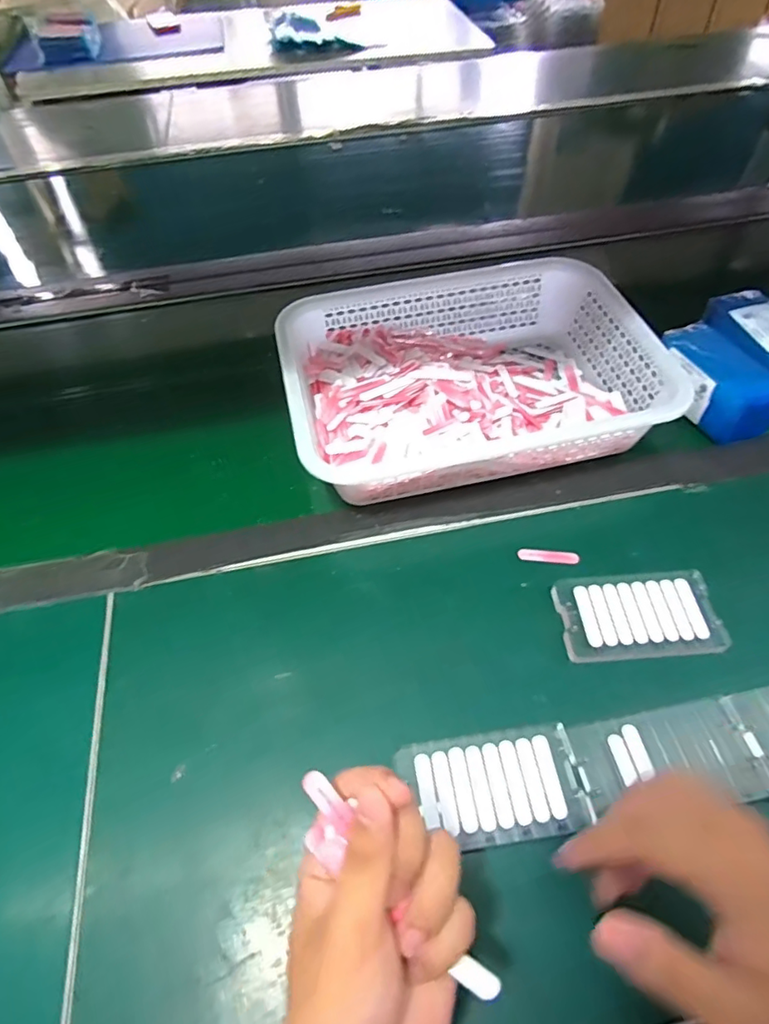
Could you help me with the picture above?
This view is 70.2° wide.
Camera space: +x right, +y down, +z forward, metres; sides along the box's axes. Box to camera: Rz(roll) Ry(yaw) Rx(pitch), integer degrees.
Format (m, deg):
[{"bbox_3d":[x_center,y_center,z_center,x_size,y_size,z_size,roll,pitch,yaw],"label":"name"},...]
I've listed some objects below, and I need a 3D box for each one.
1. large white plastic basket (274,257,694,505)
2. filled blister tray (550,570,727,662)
[{"bbox_3d":[0.080,-0.142,0.568,0.350,0.080,0.244,-11,54,-6],"label":"large white plastic basket"},{"bbox_3d":[0.203,0.082,0.441,0.123,0.013,0.071,-5,54,-2],"label":"filled blister tray"}]

